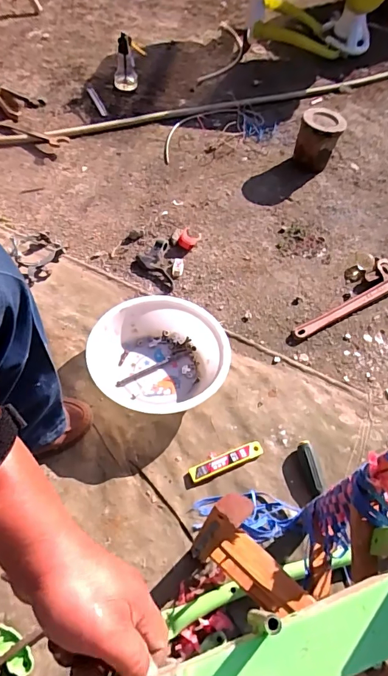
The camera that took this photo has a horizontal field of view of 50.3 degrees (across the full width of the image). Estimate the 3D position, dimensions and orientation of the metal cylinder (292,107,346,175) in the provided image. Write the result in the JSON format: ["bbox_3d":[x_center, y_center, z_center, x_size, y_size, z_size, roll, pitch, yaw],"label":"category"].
[{"bbox_3d":[0.344,-0.543,1.156,0.114,0.140,0.114,18,56,7],"label":"metal cylinder"}]

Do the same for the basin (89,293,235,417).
[{"bbox_3d":[-0.062,0.042,0.780,0.244,0.086,0.228,3,56,-4],"label":"basin"}]

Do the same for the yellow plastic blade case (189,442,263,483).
[{"bbox_3d":[0.056,0.211,0.708,0.134,0.010,0.024,-16,59,-16],"label":"yellow plastic blade case"}]

